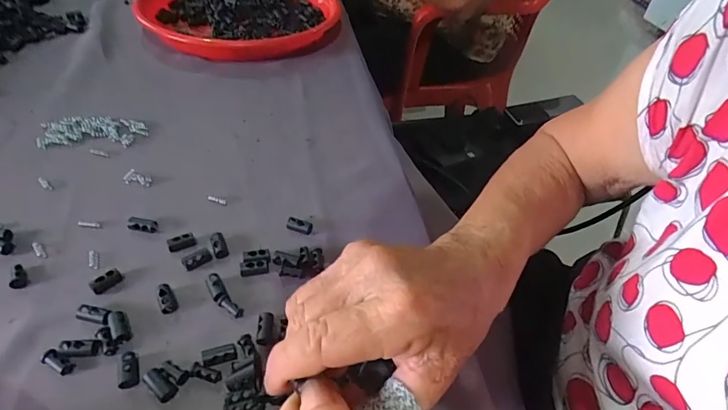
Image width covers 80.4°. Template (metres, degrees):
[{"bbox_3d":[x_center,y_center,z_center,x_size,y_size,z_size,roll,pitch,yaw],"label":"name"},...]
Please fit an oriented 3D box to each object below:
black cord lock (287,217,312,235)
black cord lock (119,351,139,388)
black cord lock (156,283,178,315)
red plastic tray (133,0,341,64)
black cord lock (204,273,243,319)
[{"bbox_3d":[-0.048,0.015,0.323,0.020,0.007,0.009,21,45,14],"label":"black cord lock"},{"bbox_3d":[-0.130,0.090,0.237,0.009,0.009,0.020,-13,47,-20],"label":"black cord lock"},{"bbox_3d":[-0.124,0.059,0.271,0.010,0.010,0.016,-20,50,-26],"label":"black cord lock"},{"bbox_3d":[-0.156,-0.249,0.558,0.243,0.039,0.235,-11,46,-19],"label":"red plastic tray"},{"bbox_3d":[-0.091,0.057,0.275,0.011,0.010,0.036,-30,54,-32],"label":"black cord lock"}]

